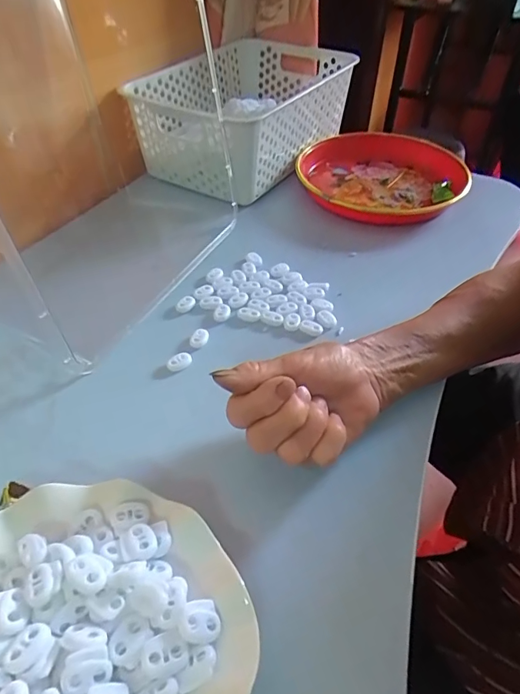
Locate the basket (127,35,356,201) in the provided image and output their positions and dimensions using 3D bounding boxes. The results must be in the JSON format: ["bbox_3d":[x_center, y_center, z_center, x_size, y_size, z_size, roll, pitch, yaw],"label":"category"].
[{"bbox_3d":[-0.014,-0.325,0.667,0.191,0.127,0.317,24,48,19],"label":"basket"}]

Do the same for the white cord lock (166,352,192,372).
[{"bbox_3d":[-0.068,0.012,0.398,0.021,0.008,0.014,-22,50,-24],"label":"white cord lock"}]

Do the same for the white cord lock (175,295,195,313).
[{"bbox_3d":[-0.072,-0.043,0.455,0.016,0.004,0.022,22,47,18],"label":"white cord lock"}]

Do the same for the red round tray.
[{"bbox_3d":[0.160,-0.227,0.630,0.215,0.045,0.216,0,45,-3],"label":"red round tray"}]

